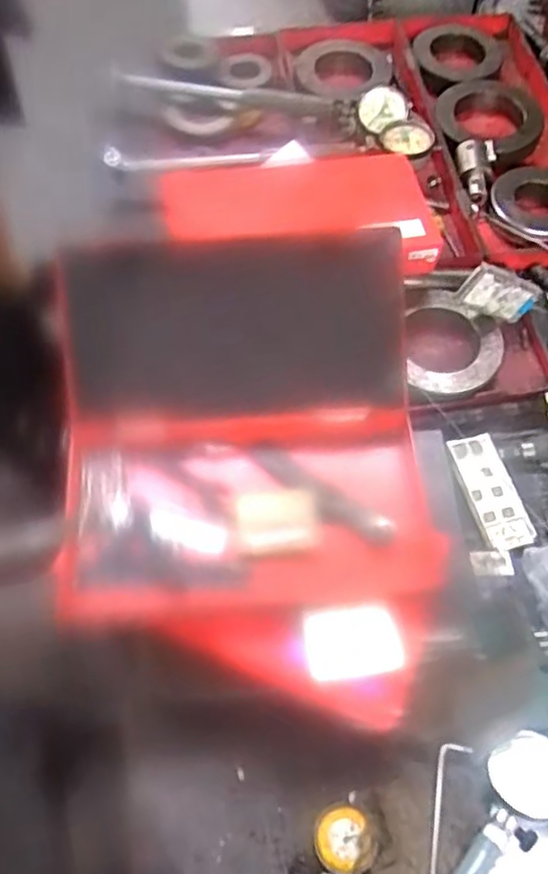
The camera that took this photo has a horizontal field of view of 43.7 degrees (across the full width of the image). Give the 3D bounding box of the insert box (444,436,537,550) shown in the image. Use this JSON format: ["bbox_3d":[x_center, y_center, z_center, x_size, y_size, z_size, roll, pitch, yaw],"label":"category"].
[{"bbox_3d":[0.179,0.044,0.562,0.038,0.007,0.099,-16,64,-7],"label":"insert box"}]

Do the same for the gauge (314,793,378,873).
[{"bbox_3d":[0.029,0.315,0.418,0.036,0.018,0.166,14,64,8],"label":"gauge"}]

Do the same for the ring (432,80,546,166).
[{"bbox_3d":[0.239,-0.360,0.762,0.116,0.027,0.136,10,62,5],"label":"ring"}]

